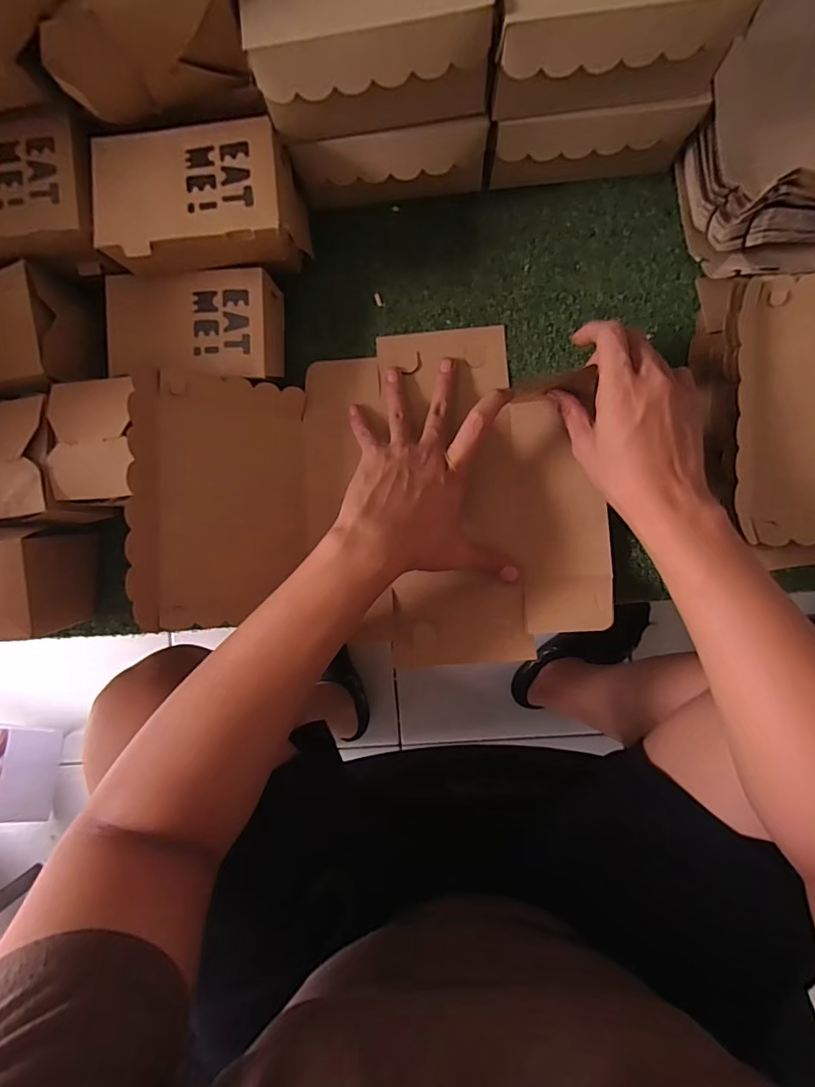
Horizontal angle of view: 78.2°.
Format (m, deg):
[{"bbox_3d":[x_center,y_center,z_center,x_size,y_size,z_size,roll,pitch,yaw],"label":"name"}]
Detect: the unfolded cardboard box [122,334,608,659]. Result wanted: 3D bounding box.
[{"bbox_3d":[-0.021,-0.045,0.419,0.370,0.098,0.293,-4,87,4],"label":"unfolded cardboard box"}]

